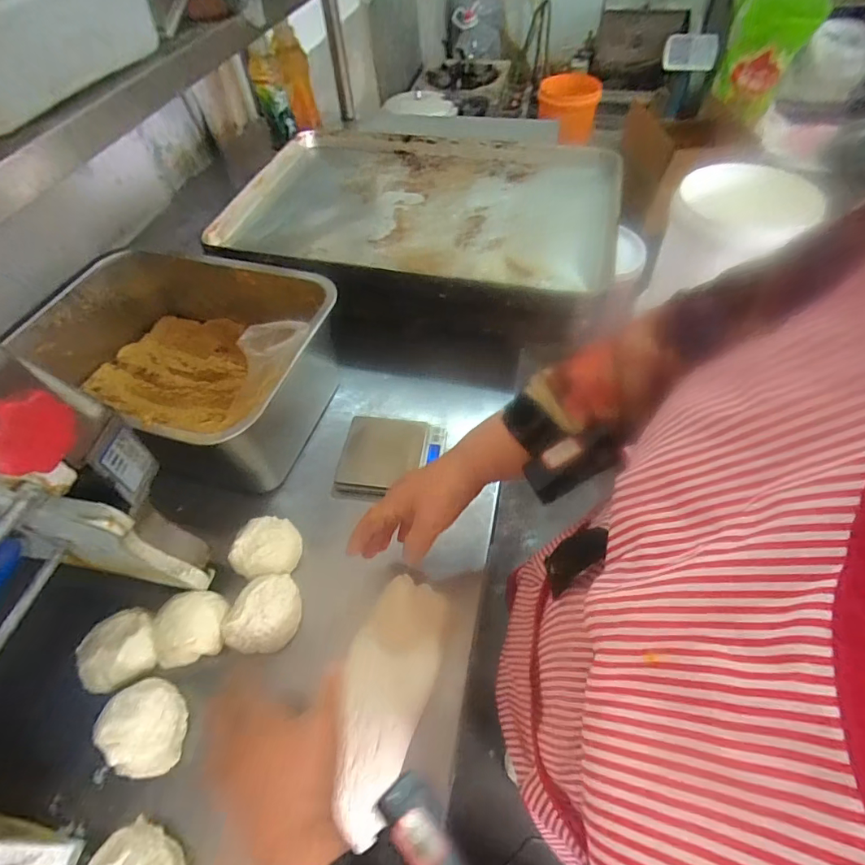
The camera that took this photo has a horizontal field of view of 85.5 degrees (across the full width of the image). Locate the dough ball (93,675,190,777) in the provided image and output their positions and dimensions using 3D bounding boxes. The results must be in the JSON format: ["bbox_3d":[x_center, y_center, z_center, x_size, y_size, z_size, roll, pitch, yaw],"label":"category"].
[{"bbox_3d":[-0.252,0.260,0.412,0.060,0.041,0.074,-35,60,-18],"label":"dough ball"}]

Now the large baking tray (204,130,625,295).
[{"bbox_3d":[-0.009,-0.380,0.768,0.614,0.047,0.425,5,57,9],"label":"large baking tray"}]

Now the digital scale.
[{"bbox_3d":[-0.052,0.029,0.584,0.131,0.018,0.107,0,56,5],"label":"digital scale"}]

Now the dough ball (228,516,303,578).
[{"bbox_3d":[-0.177,0.131,0.515,0.063,0.053,0.064,-2,56,4],"label":"dough ball"}]

